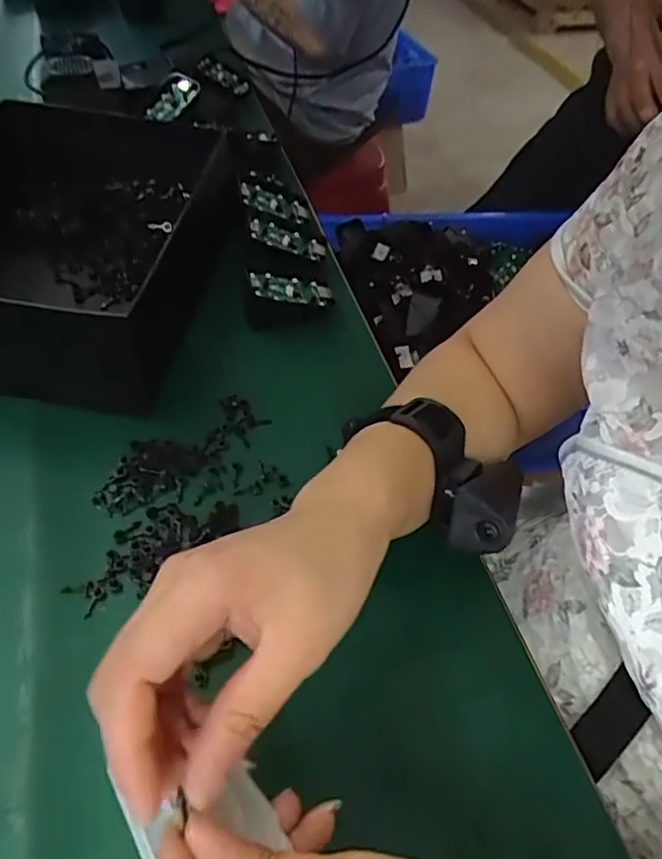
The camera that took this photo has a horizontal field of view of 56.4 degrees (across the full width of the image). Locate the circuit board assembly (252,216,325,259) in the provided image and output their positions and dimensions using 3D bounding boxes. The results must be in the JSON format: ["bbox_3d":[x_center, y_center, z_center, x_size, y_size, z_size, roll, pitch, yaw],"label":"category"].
[{"bbox_3d":[-0.036,-0.160,0.518,0.066,0.006,0.032,14,47,-21],"label":"circuit board assembly"}]

